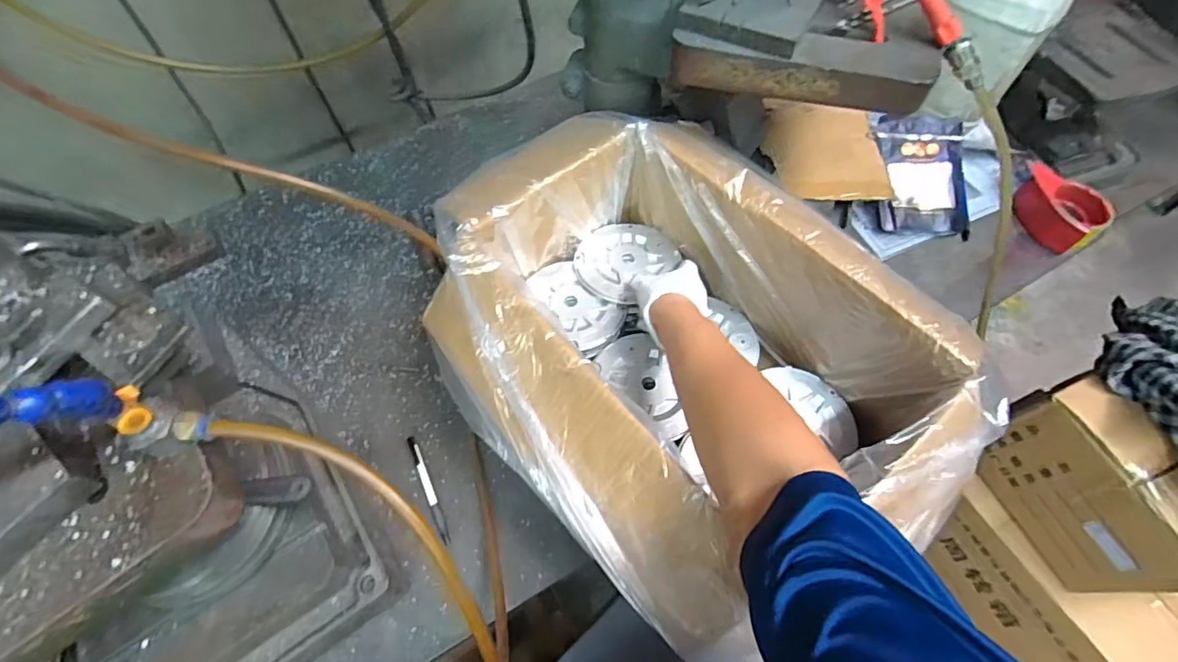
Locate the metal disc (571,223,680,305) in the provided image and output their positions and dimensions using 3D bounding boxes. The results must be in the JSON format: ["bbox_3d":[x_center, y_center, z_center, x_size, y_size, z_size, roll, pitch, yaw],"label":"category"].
[{"bbox_3d":[0.042,-0.097,0.688,0.112,0.016,0.131,36,68,20],"label":"metal disc"}]

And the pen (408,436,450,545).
[{"bbox_3d":[-0.197,0.191,0.645,0.011,0.006,0.142,-25,63,-11],"label":"pen"}]

